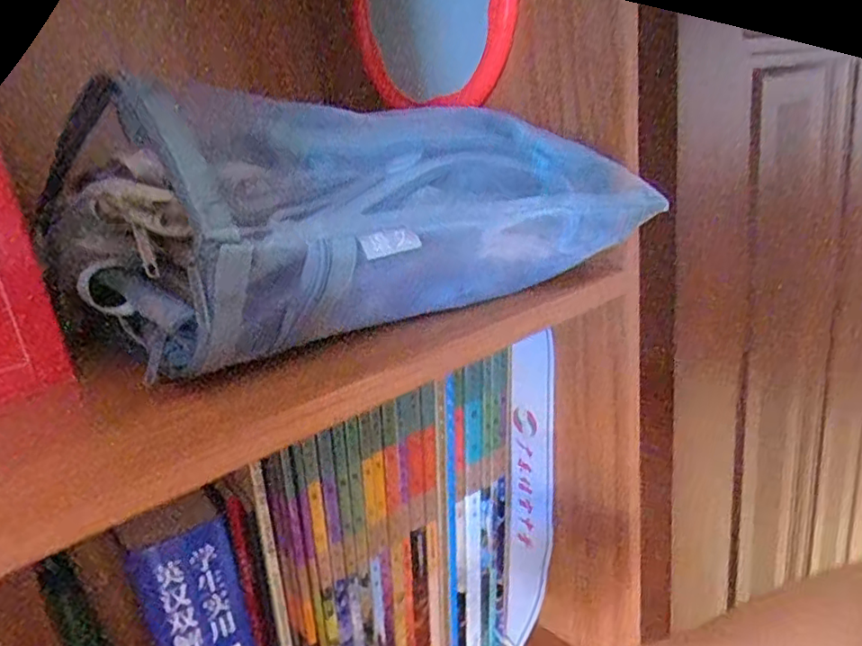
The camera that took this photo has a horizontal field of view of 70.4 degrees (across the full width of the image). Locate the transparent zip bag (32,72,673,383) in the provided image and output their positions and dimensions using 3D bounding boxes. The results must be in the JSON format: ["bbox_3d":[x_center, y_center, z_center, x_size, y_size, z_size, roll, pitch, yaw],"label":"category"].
[{"bbox_3d":[-0.006,-0.051,0.267,0.261,0.095,0.073,-17,21,-28],"label":"transparent zip bag"}]

